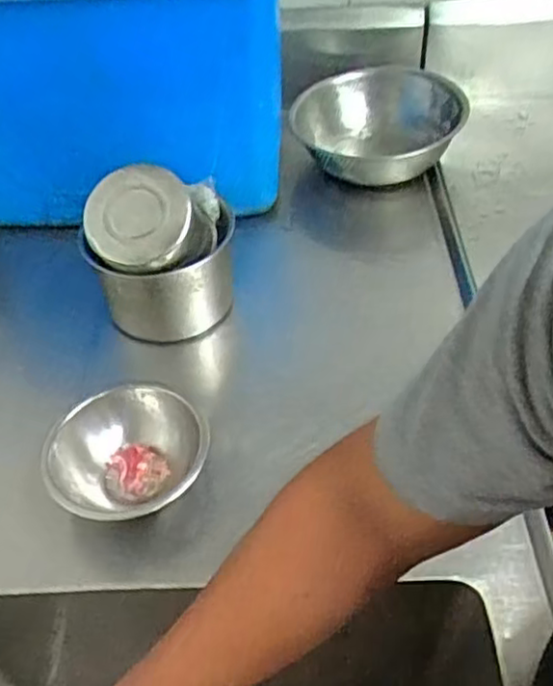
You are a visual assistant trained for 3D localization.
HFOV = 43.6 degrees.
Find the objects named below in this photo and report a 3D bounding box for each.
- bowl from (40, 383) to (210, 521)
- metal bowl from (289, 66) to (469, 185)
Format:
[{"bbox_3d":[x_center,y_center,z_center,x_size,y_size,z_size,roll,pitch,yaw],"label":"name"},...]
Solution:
[{"bbox_3d":[-0.139,0.116,0.676,0.159,0.075,0.134,-34,53,-25],"label":"bowl"},{"bbox_3d":[0.153,-0.324,1.053,0.249,0.101,0.269,13,49,15],"label":"metal bowl"}]

